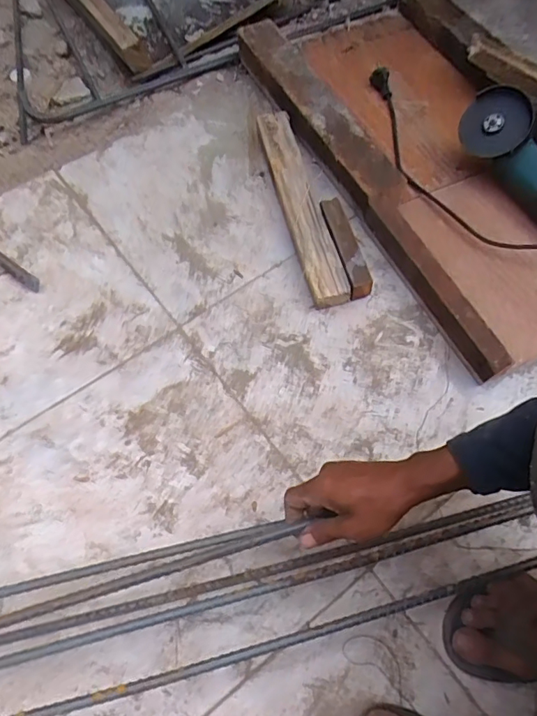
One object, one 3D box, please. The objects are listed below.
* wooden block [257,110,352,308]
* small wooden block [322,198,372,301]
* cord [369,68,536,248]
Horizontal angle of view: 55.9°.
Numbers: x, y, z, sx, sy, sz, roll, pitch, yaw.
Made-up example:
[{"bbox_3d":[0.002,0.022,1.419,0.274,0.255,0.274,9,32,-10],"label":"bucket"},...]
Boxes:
[{"bbox_3d":[0.046,-0.245,0.789,0.058,0.040,0.372,-12,66,-7],"label":"wooden block"},{"bbox_3d":[0.111,-0.164,0.749,0.032,0.045,0.167,-12,66,-7],"label":"small wooden block"},{"bbox_3d":[0.432,-0.253,0.788,0.702,0.061,0.256,29,67,12],"label":"cord"}]

